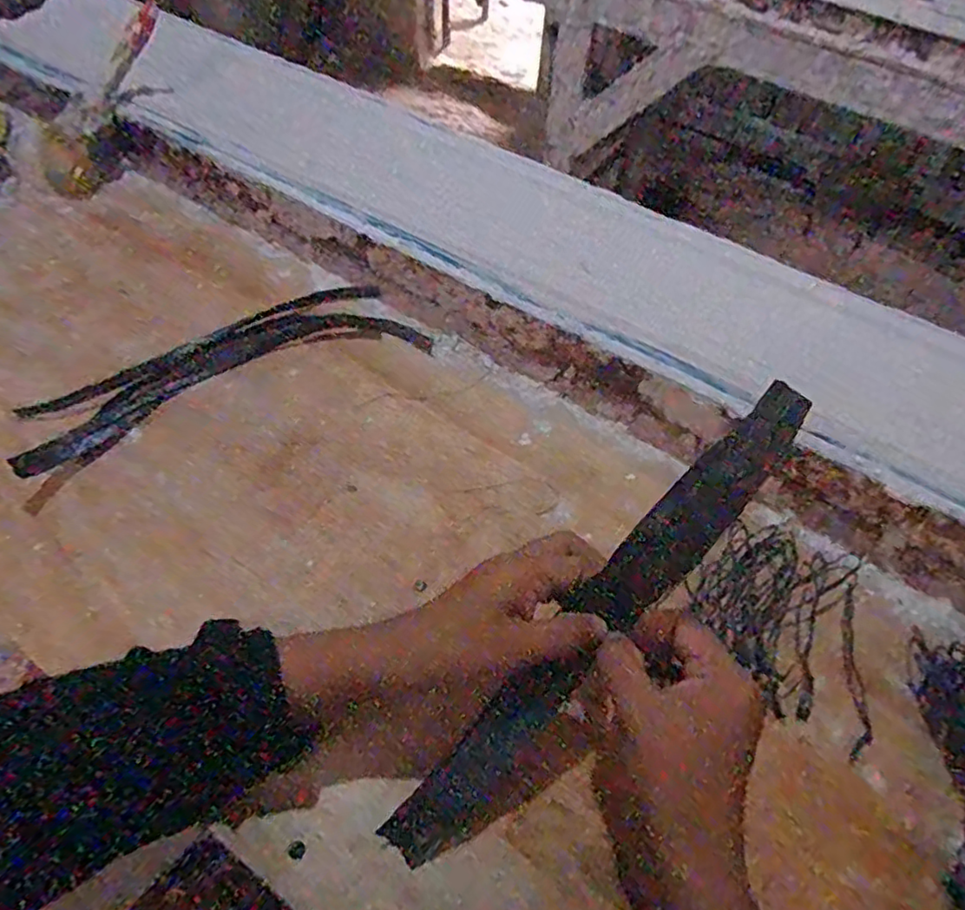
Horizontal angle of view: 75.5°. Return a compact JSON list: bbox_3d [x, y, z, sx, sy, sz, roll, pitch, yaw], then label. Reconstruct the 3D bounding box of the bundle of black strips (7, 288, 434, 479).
[{"bbox_3d":[-0.203,-0.074,0.498,0.305,0.018,0.093,-24,56,-22],"label":"bundle of black strips"}]

